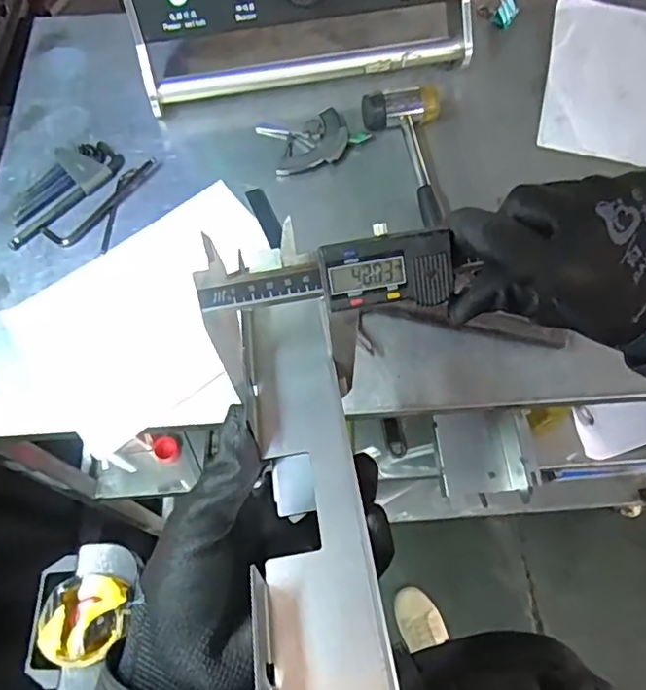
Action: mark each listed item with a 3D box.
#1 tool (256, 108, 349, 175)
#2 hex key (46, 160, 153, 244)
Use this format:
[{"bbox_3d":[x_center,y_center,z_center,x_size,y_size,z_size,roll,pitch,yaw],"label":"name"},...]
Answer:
[{"bbox_3d":[-0.023,-0.263,0.719,0.107,0.017,0.079,-11,65,-5],"label":"tool"},{"bbox_3d":[-0.267,-0.178,0.690,0.037,0.004,0.163,41,71,18],"label":"hex key"}]

